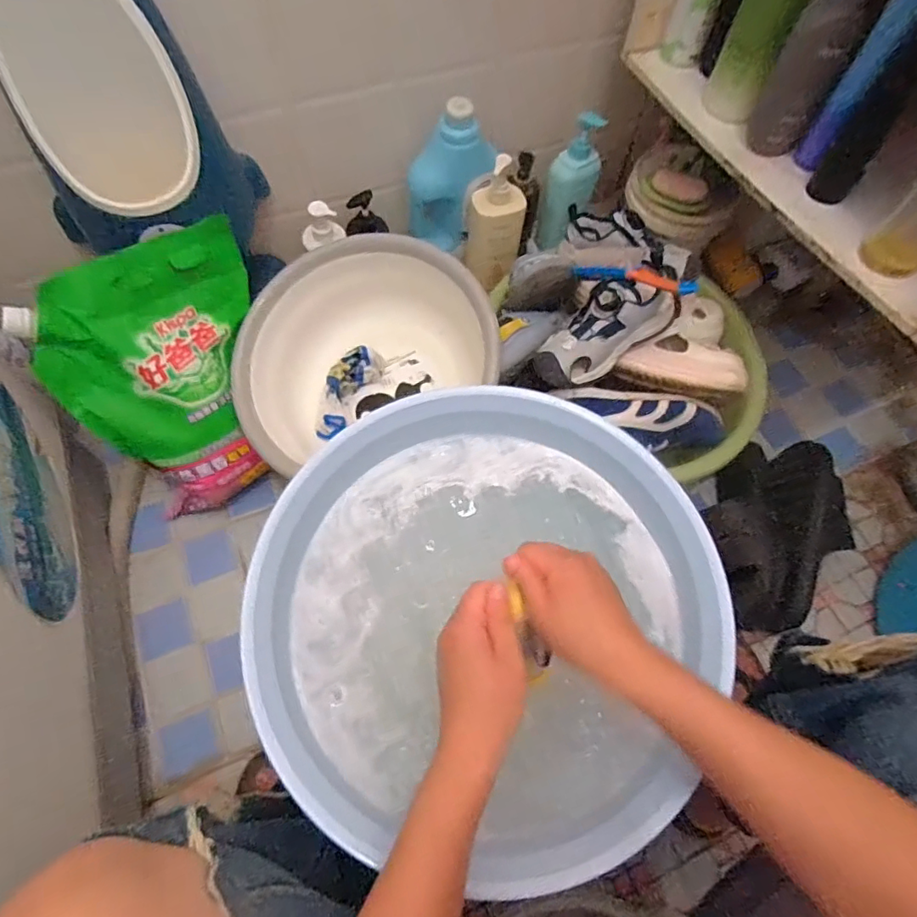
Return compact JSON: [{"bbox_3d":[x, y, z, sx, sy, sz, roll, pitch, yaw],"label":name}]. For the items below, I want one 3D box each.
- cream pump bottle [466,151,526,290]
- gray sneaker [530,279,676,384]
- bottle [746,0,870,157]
[{"bbox_3d":[0.058,-0.375,0.824,0.078,0.193,0.072,0,63,-1],"label":"cream pump bottle"},{"bbox_3d":[0.178,-0.160,0.638,0.188,0.073,0.084,-33,67,1],"label":"gray sneaker"},{"bbox_3d":[0.399,-0.449,0.592,0.054,0.183,0.057,10,63,4],"label":"bottle"}]

